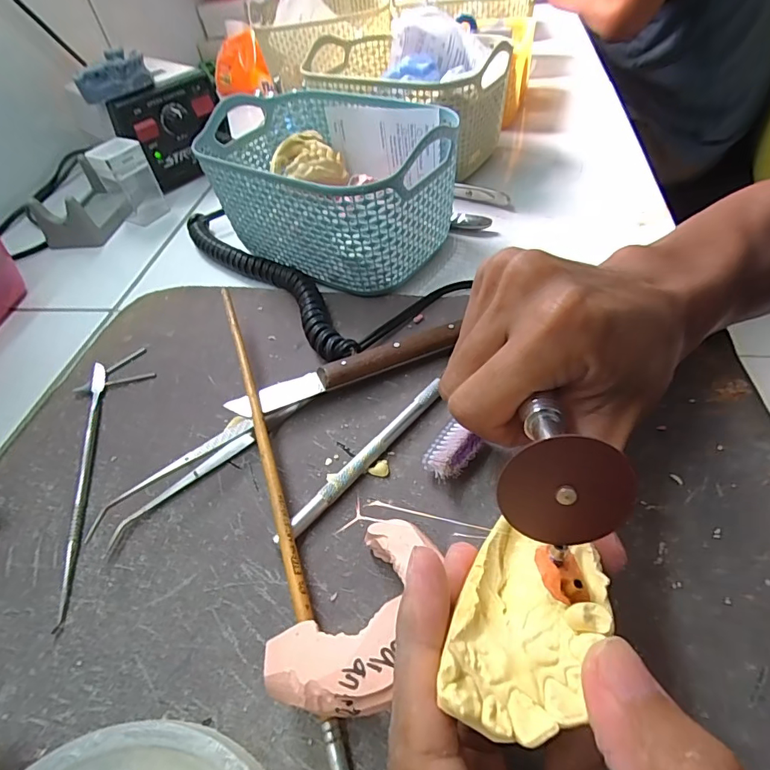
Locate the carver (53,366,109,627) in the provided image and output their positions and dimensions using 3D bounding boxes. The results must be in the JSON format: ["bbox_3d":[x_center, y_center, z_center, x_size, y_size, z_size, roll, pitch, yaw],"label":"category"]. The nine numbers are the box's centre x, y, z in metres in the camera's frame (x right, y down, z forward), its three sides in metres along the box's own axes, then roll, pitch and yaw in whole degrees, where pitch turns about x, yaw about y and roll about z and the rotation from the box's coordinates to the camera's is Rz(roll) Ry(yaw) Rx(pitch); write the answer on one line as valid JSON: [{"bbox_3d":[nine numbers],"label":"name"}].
[{"bbox_3d":[-0.155,0.043,0.244,0.008,0.005,0.157,-17,49,-7],"label":"carver"}]

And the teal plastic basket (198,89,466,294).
[{"bbox_3d":[-0.038,-0.138,0.334,0.167,0.082,0.118,23,56,26],"label":"teal plastic basket"}]

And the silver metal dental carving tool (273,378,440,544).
[{"bbox_3d":[-0.008,0.036,0.228,0.007,0.009,0.110,32,60,30],"label":"silver metal dental carving tool"}]

